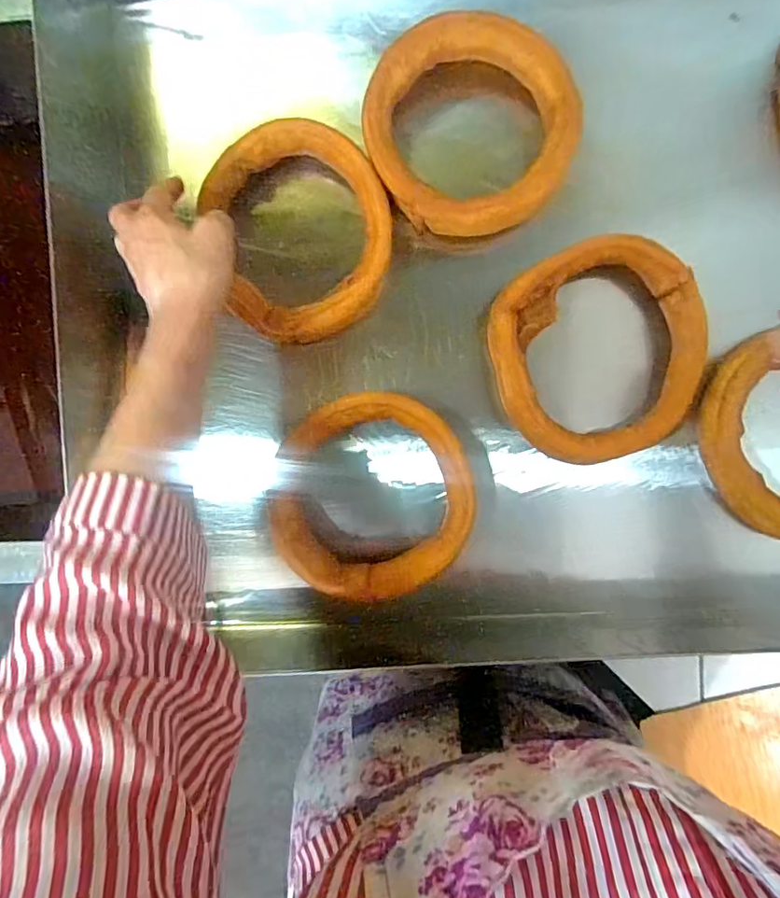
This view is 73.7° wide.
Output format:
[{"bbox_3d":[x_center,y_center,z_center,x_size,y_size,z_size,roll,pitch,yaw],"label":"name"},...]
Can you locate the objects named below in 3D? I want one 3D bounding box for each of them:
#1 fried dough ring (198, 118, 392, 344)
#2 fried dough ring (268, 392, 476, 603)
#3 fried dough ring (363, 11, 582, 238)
[{"bbox_3d":[-0.074,-0.182,0.435,0.150,0.022,0.172,-18,88,3],"label":"fried dough ring"},{"bbox_3d":[-0.015,0.040,0.440,0.166,0.033,0.168,0,89,3],"label":"fried dough ring"},{"bbox_3d":[0.066,-0.261,0.426,0.168,0.022,0.156,0,100,0],"label":"fried dough ring"}]

